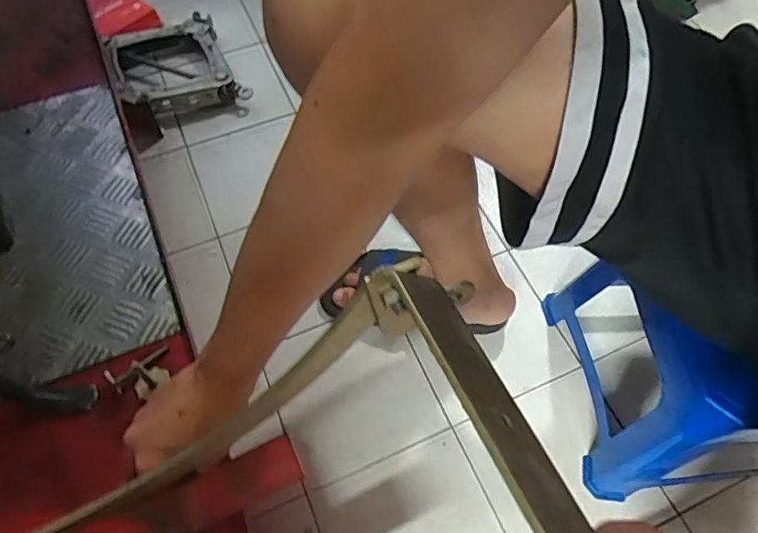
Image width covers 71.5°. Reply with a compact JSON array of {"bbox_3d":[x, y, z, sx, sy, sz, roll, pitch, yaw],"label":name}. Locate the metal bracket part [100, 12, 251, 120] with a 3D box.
[{"bbox_3d":[-0.367,-0.343,0.951,0.217,0.074,0.238,-22,64,-11],"label":"metal bracket part"}]

